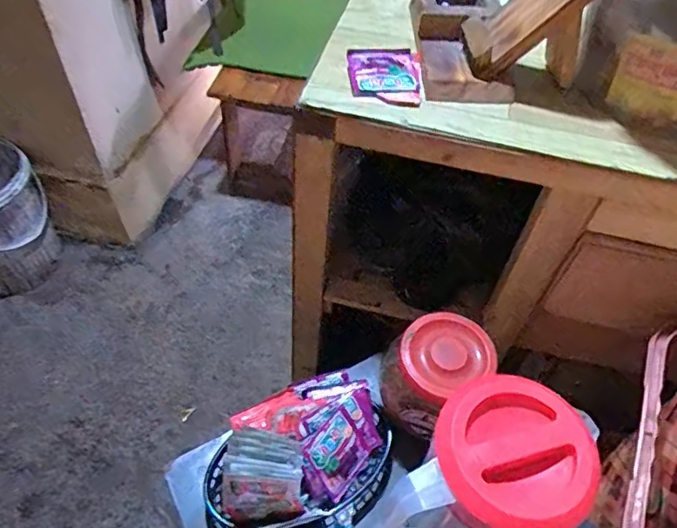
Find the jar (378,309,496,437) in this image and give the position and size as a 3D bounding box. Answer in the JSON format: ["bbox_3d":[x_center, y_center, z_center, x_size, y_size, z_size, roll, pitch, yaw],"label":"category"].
[{"bbox_3d":[0.104,0.118,0.622,0.109,0.090,0.098,-31,59,-24],"label":"jar"}]

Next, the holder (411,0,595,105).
[{"bbox_3d":[0.180,-0.290,0.607,0.169,0.128,0.186,1,52,-1],"label":"holder"}]

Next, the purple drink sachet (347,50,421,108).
[{"bbox_3d":[0.050,-0.208,0.611,0.075,0.016,0.087,-2,52,-3],"label":"purple drink sachet"}]

